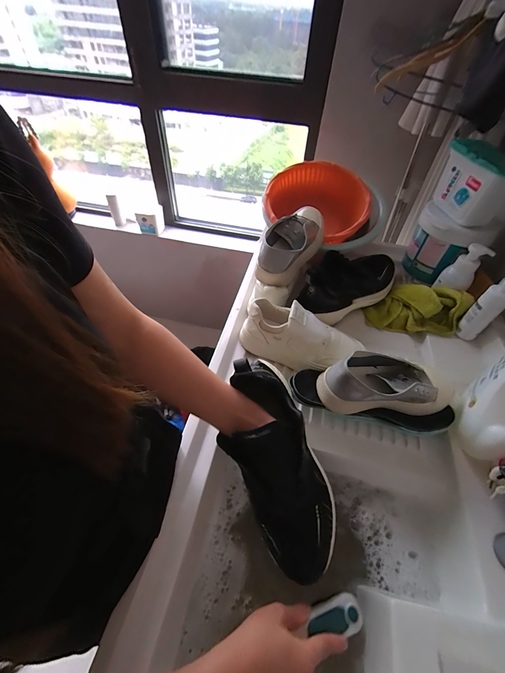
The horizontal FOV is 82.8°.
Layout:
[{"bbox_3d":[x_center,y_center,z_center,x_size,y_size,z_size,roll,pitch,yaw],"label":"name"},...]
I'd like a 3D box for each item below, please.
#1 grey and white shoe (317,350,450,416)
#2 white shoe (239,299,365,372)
[{"bbox_3d":[0.234,0.073,0.493,0.238,0.087,0.092,-2,50,-5],"label":"grey and white shoe"},{"bbox_3d":[0.094,-0.002,0.570,0.235,0.109,0.084,18,51,11],"label":"white shoe"}]

